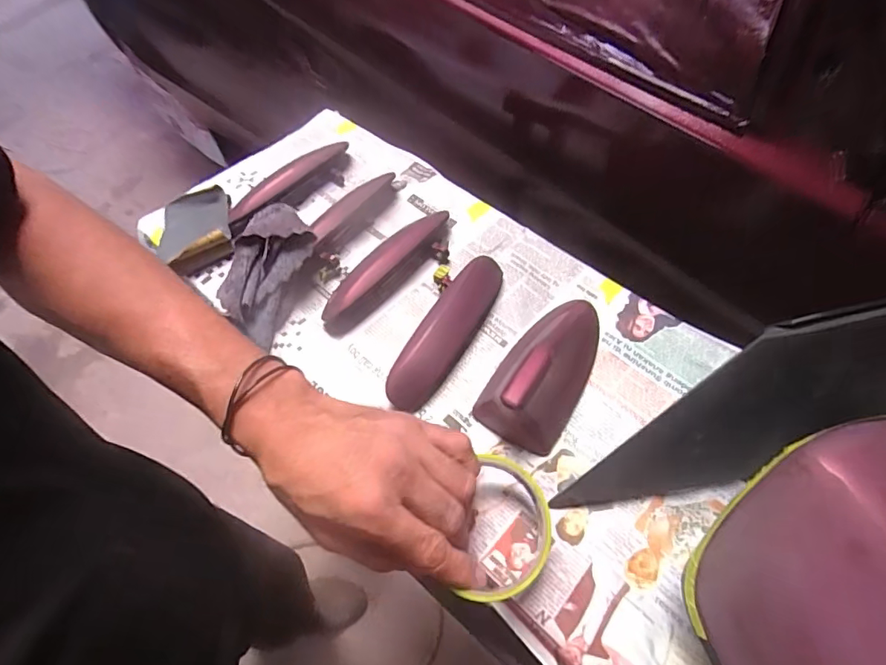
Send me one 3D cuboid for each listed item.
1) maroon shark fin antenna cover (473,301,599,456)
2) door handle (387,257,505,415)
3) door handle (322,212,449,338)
[{"bbox_3d":[0.087,0.017,0.378,0.062,0.062,0.136,30,64,22],"label":"maroon shark fin antenna cover"},{"bbox_3d":[0.006,-0.006,0.429,0.038,0.023,0.165,26,62,20],"label":"door handle"},{"bbox_3d":[-0.055,-0.060,0.469,0.045,0.020,0.156,37,66,25],"label":"door handle"}]

